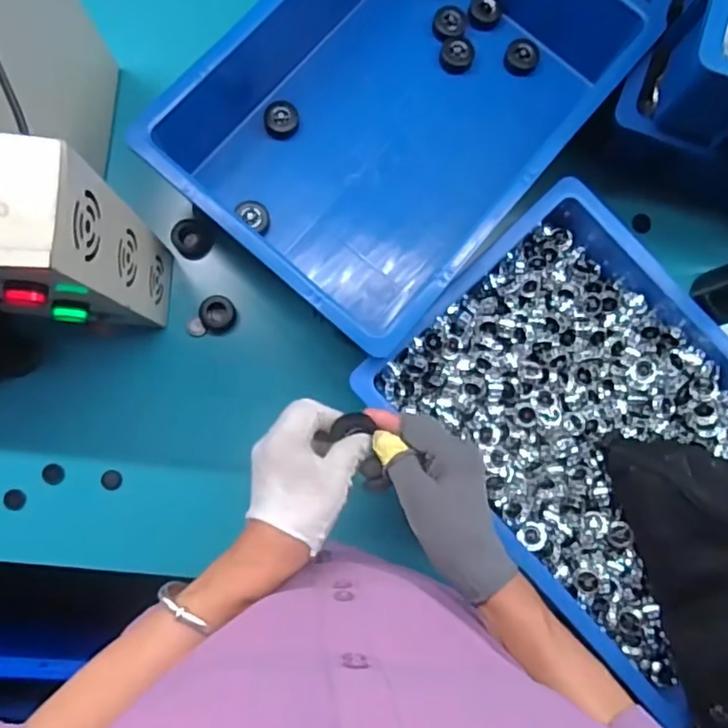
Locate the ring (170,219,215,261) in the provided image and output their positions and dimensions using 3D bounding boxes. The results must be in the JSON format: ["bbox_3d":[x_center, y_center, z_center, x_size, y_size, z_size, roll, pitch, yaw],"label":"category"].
[{"bbox_3d":[-0.190,-0.138,0.652,0.043,0.014,0.041,0,85,-3],"label":"ring"}]

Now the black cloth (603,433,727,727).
[{"bbox_3d":[0.350,0.190,0.540,0.154,0.113,0.260,-12,85,-4],"label":"black cloth"}]

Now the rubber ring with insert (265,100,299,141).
[{"bbox_3d":[-0.092,-0.275,0.656,0.038,0.014,0.044,4,84,-3],"label":"rubber ring with insert"}]

